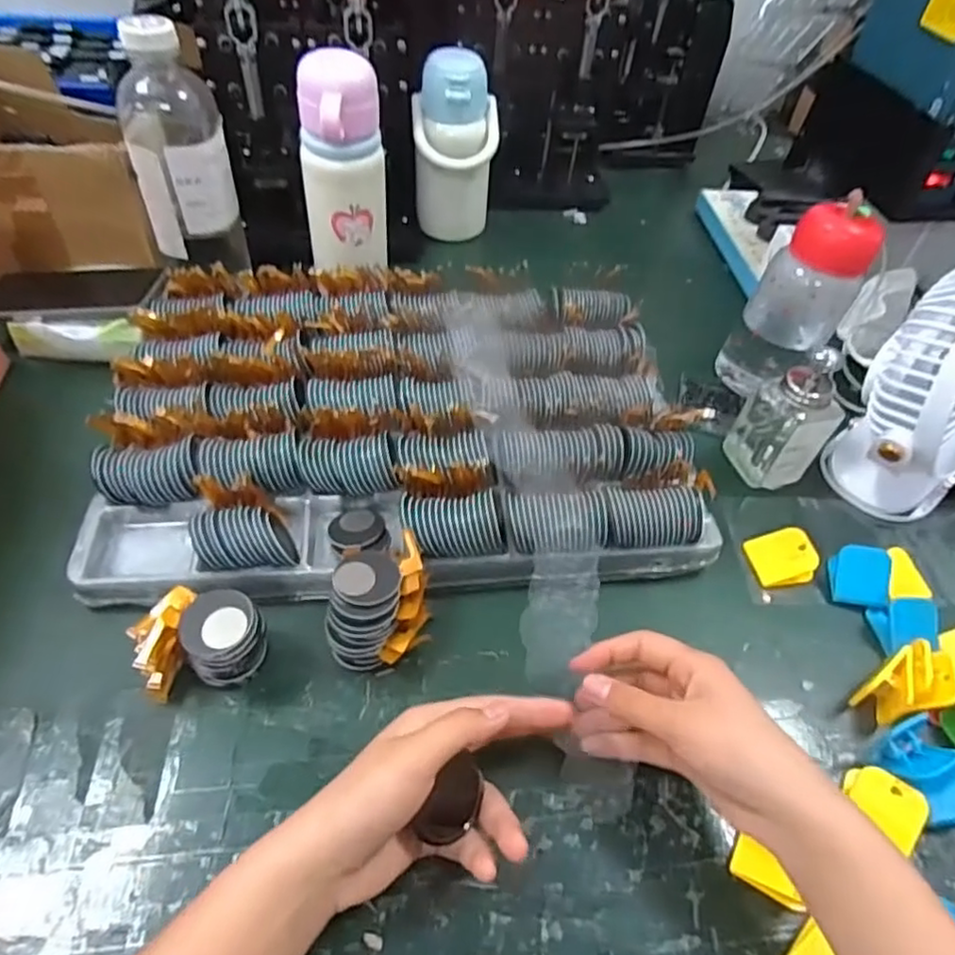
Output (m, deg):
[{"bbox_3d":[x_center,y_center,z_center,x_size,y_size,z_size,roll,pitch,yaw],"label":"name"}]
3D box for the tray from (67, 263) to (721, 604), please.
[{"bbox_3d":[-0.056,-0.053,0.506,0.446,0.067,0.329,1,50,-4],"label":"tray"}]

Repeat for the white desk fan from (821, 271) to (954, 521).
[{"bbox_3d":[0.325,-0.049,0.449,0.133,0.192,0.094,-32,60,-27],"label":"white desk fan"}]

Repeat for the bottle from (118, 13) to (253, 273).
[{"bbox_3d":[-0.259,-0.281,0.542,0.079,0.176,0.068,-1,51,-6],"label":"bottle"}]

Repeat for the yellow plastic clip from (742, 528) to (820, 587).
[{"bbox_3d":[0.230,0.057,0.471,0.041,0.023,0.040,-6,51,-10],"label":"yellow plastic clip"}]

